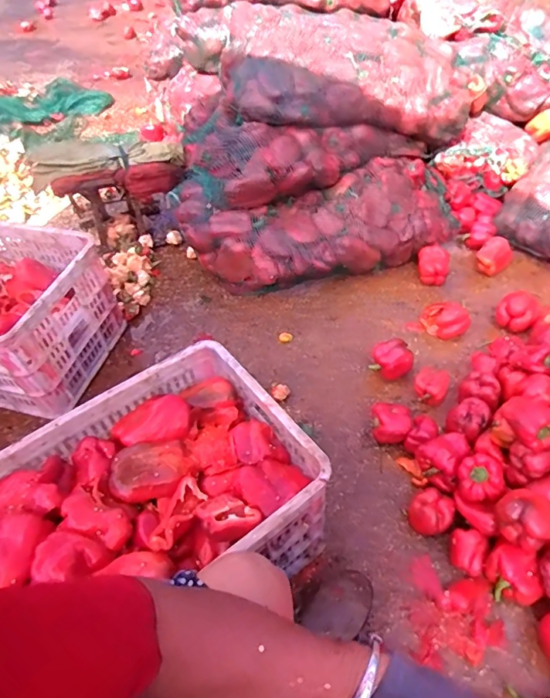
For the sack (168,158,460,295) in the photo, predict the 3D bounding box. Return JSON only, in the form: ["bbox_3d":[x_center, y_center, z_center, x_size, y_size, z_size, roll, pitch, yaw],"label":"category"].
[{"bbox_3d":[0.129,-0.352,1.405,0.827,0.233,0.304,-8,49,-3],"label":"sack"}]

